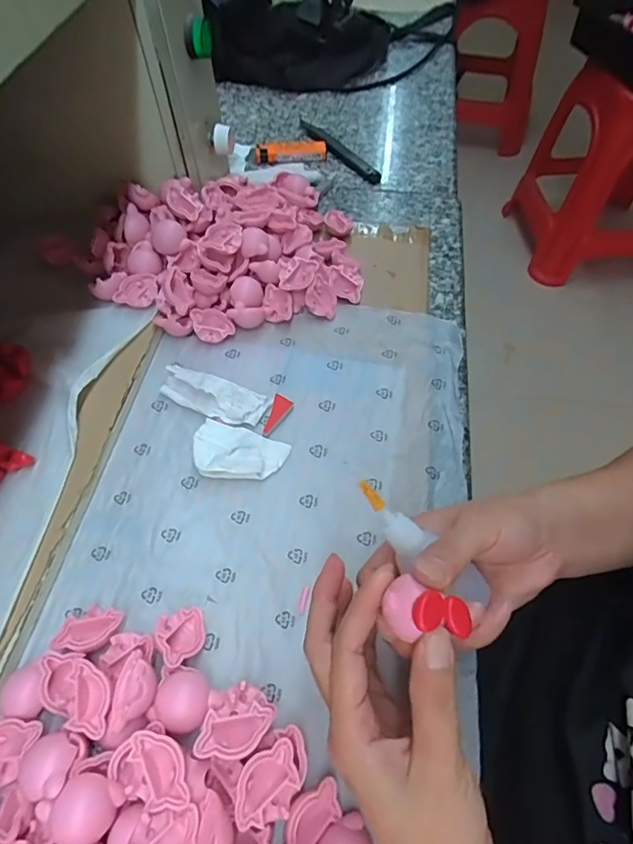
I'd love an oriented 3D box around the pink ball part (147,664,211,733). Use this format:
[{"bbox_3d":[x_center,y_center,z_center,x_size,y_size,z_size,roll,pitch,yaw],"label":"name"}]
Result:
[{"bbox_3d":[-0.070,0.146,0.264,0.030,0.026,0.028,2,59,-3],"label":"pink ball part"}]

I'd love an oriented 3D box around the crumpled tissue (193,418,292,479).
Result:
[{"bbox_3d":[-0.056,0.019,0.347,0.066,0.016,0.043,18,60,11],"label":"crumpled tissue"}]

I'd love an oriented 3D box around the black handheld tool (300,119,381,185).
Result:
[{"bbox_3d":[0.023,-0.315,0.577,0.019,0.012,0.148,-31,63,-18],"label":"black handheld tool"}]

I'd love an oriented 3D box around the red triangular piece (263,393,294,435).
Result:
[{"bbox_3d":[-0.028,-0.005,0.371,0.015,0.006,0.032,12,59,8],"label":"red triangular piece"}]

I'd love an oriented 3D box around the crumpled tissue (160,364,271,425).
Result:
[{"bbox_3d":[-0.079,-0.021,0.377,0.081,0.007,0.032,17,60,11],"label":"crumpled tissue"}]

